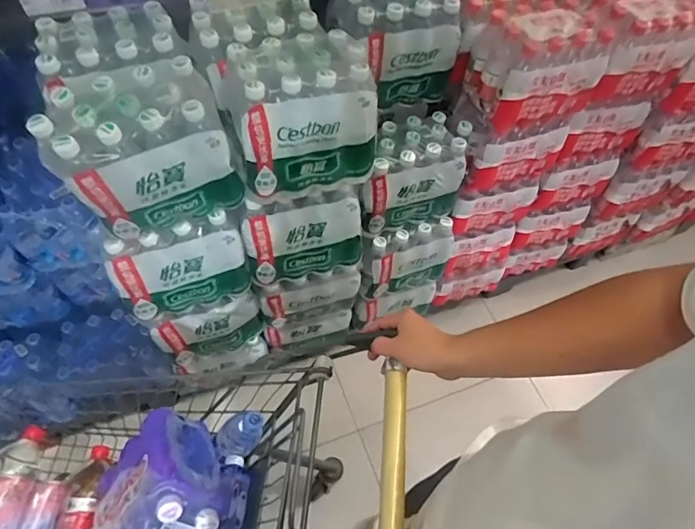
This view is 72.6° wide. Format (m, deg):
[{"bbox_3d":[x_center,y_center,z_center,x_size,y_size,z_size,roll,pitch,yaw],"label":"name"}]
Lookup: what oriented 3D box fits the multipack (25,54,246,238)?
[{"bbox_3d":[-0.352,-0.207,0.821,0.286,0.211,0.186,-16,60,-14],"label":"multipack"}]

